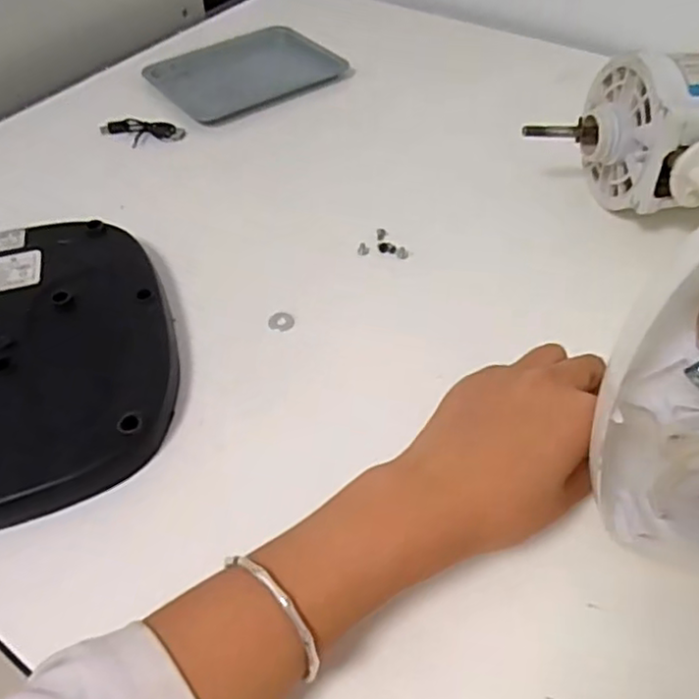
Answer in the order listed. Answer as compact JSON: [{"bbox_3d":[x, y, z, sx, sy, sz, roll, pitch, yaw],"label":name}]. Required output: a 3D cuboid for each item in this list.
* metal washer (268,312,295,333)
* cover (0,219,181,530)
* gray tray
[{"bbox_3d":[-0.043,-0.018,0.409,0.015,0.004,0.013,6,51,8],"label":"metal washer"},{"bbox_3d":[-0.198,0.006,0.378,0.183,0.031,0.210,-10,50,-5],"label":"cover"},{"bbox_3d":[-0.104,-0.274,0.627,0.163,0.009,0.132,-32,56,-22],"label":"gray tray"}]

